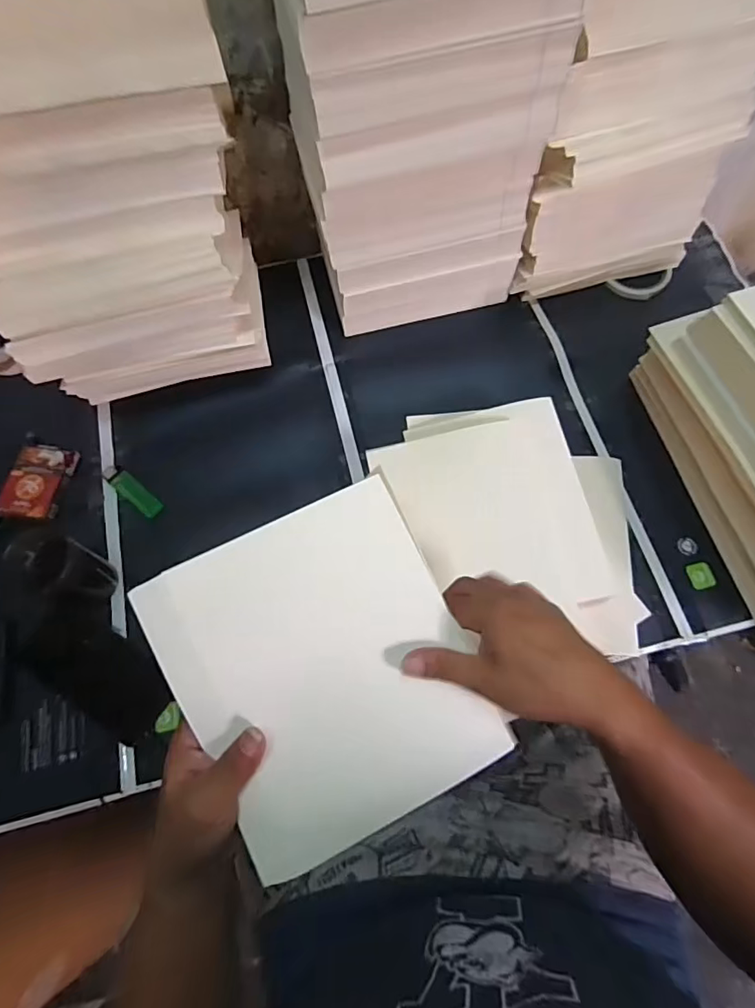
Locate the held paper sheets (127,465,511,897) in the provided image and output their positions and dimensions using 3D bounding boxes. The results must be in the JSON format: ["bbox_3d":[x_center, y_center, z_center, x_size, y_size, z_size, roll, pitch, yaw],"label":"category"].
[{"bbox_3d":[-0.034,0.115,0.348,0.188,0.017,0.215,-26,85,-9],"label":"held paper sheets"}]

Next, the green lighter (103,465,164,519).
[{"bbox_3d":[-0.284,-0.017,0.582,0.083,0.008,0.024,39,74,14],"label":"green lighter"}]

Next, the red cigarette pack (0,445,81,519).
[{"bbox_3d":[-0.388,-0.026,0.578,0.054,0.026,0.088,12,70,5],"label":"red cigarette pack"}]

